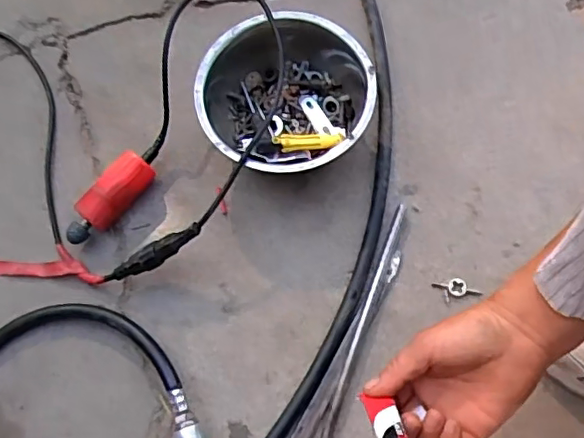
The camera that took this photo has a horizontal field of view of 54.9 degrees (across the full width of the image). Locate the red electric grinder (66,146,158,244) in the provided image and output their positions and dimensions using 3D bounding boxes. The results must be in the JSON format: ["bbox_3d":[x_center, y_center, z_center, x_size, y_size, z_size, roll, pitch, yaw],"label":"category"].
[{"bbox_3d":[-0.196,-0.024,0.615,0.045,0.036,0.126,39,78,15],"label":"red electric grinder"}]

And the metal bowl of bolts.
[{"bbox_3d":[-0.004,-0.127,0.621,0.185,0.080,0.177,-2,68,6],"label":"metal bowl of bolts"}]

